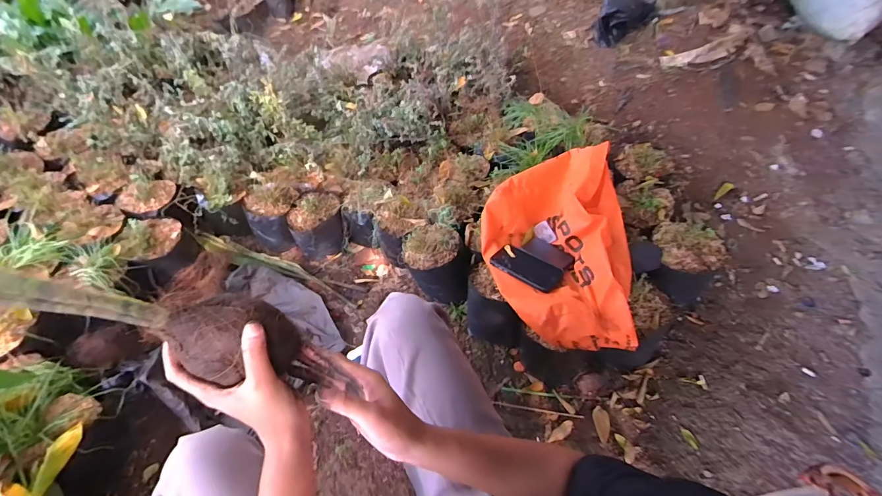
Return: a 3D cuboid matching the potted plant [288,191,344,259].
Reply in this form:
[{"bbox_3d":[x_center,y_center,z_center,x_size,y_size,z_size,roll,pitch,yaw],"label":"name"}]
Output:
[{"bbox_3d":[-0.364,-0.067,1.162,0.151,0.167,0.123,-20,56,-20],"label":"potted plant"}]

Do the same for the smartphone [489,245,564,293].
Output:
[{"bbox_3d":[0.184,0.042,0.846,0.147,0.014,0.081,31,62,27],"label":"smartphone"}]

